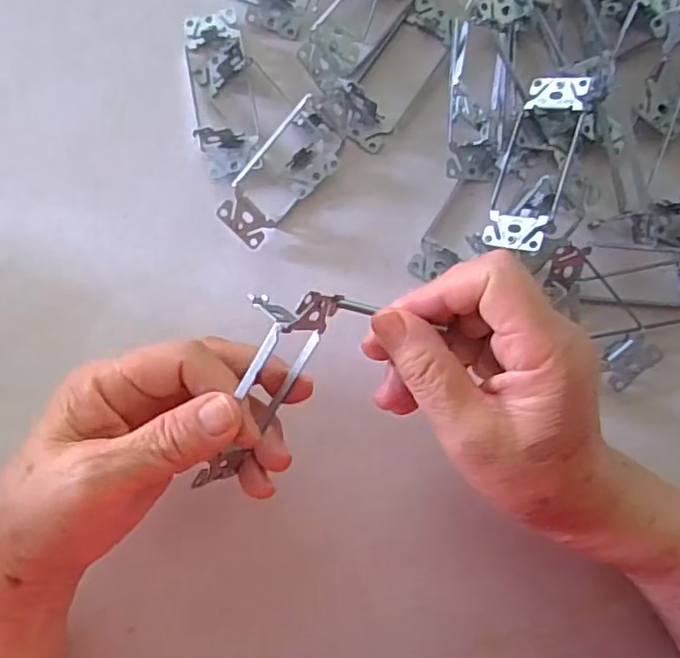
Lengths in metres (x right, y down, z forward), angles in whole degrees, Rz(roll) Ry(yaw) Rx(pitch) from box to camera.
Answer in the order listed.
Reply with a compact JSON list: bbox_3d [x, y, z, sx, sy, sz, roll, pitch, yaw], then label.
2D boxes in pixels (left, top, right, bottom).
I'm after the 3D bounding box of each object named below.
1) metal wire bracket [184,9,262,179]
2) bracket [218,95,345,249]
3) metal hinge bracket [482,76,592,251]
[{"bbox_3d":[-0.071,-0.145,0.372,0.037,0.018,0.105,-9,82,-3],"label":"metal wire bracket"},{"bbox_3d":[-0.034,-0.092,0.361,0.042,0.023,0.090,40,83,4],"label":"bracket"},{"bbox_3d":[0.112,-0.094,0.354,0.036,0.015,0.108,16,81,23],"label":"metal hinge bracket"}]

